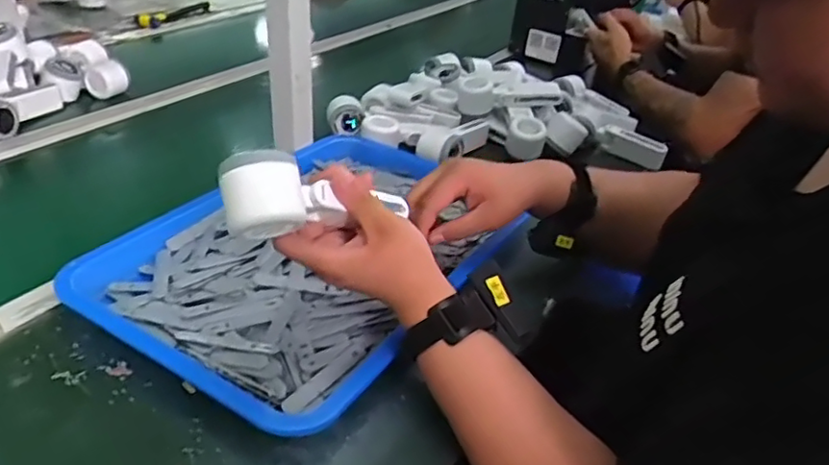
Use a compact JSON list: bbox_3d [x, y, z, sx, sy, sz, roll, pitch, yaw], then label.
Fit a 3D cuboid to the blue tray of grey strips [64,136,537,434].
[{"bbox_3d":[-0.102,0.016,0.707,0.342,0.054,0.472,23,35,25],"label":"blue tray of grey strips"}]

